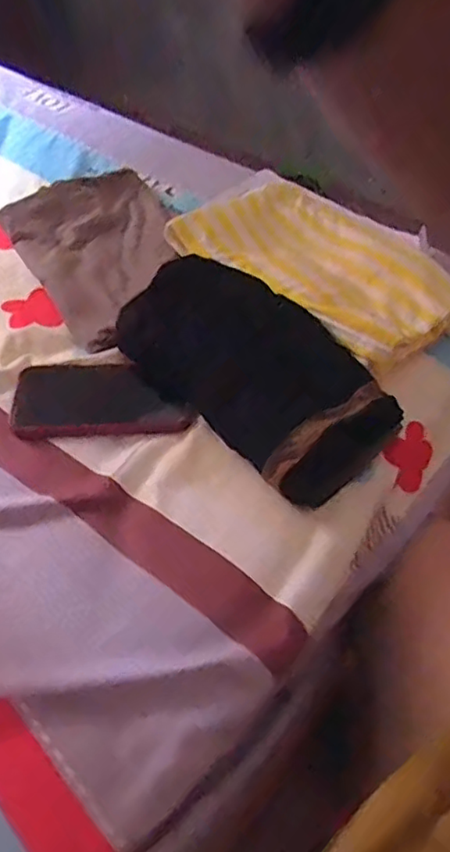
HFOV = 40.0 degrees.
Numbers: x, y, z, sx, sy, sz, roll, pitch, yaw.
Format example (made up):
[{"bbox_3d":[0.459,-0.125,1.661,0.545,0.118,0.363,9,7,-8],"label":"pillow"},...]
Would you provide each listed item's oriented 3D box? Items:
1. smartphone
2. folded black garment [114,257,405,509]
[{"bbox_3d":[-0.113,-0.025,0.568,0.159,0.008,0.075,-2,54,-2],"label":"smartphone"},{"bbox_3d":[0.024,-0.054,0.559,0.260,0.035,0.135,41,85,21],"label":"folded black garment"}]

